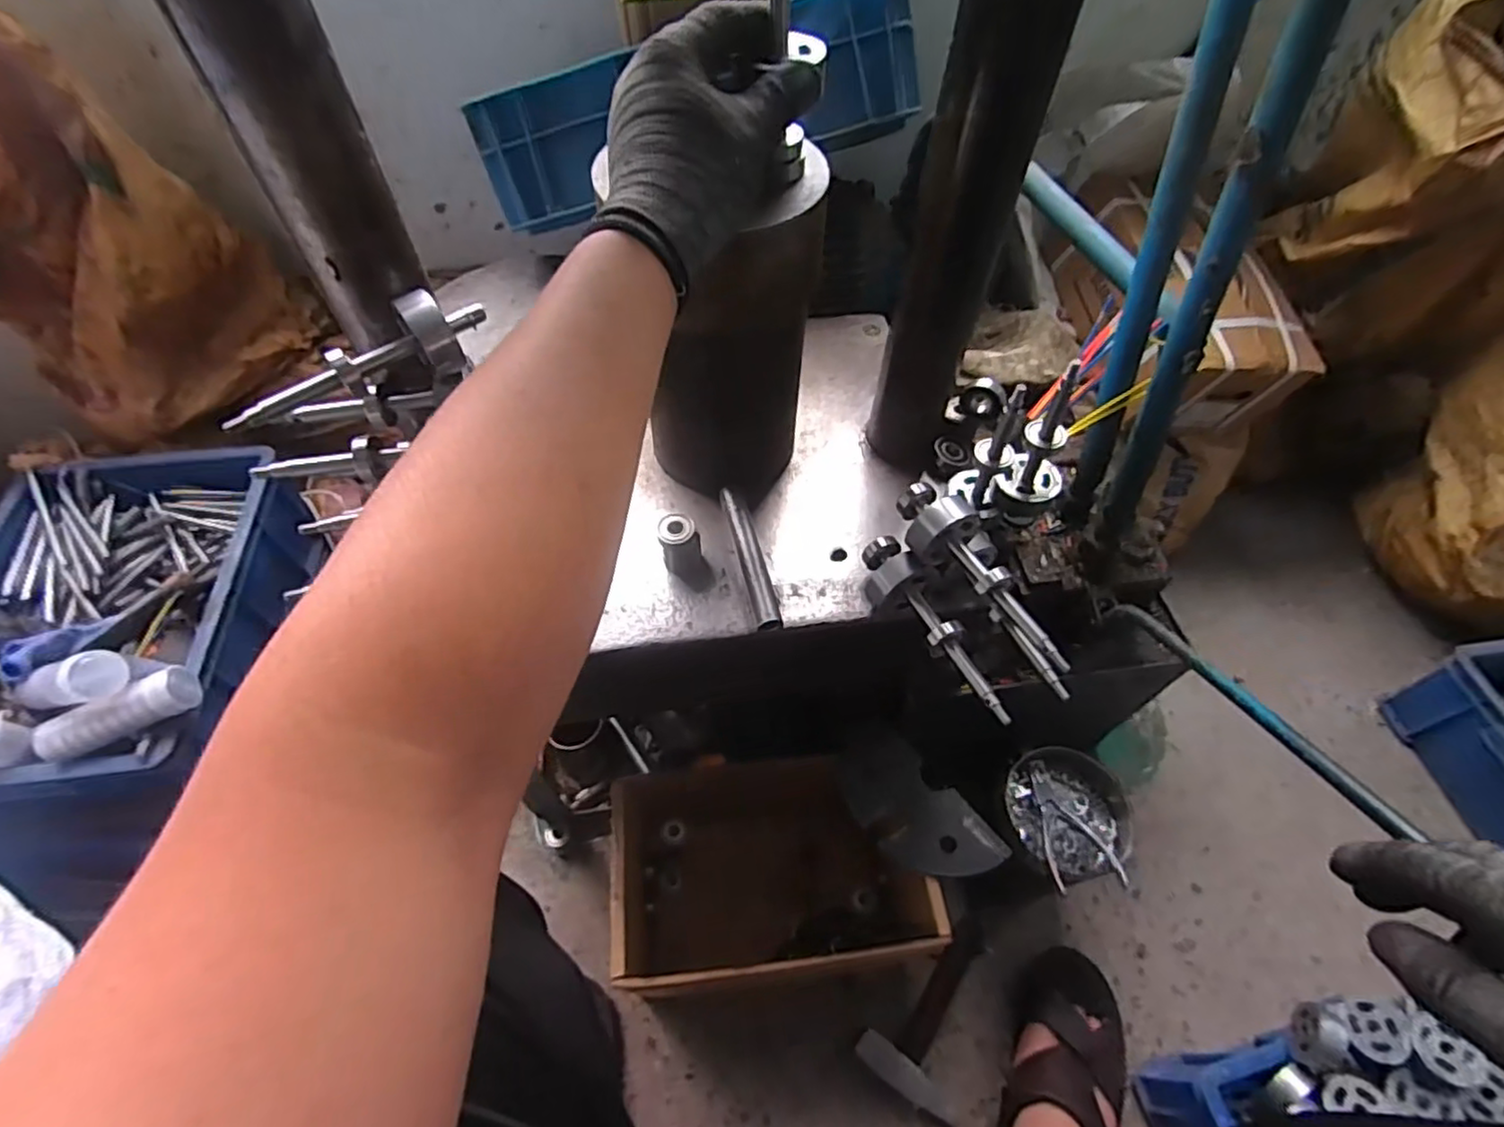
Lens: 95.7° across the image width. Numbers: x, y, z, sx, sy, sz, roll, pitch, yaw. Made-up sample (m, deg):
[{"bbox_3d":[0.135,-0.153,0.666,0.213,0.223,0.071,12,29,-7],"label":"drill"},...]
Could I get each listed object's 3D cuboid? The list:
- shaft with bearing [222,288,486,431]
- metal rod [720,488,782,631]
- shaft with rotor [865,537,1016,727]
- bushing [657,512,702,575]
[{"bbox_3d":[-0.239,-0.127,0.412,0.154,0.035,0.032,-24,59,-17],"label":"shaft with bearing"},{"bbox_3d":[-0.002,-0.008,0.554,0.020,0.014,0.135,-11,56,-9],"label":"metal rod"},{"bbox_3d":[0.131,0.046,0.500,0.045,0.040,0.167,-21,58,-15],"label":"shaft with rotor"},{"bbox_3d":[-0.057,-0.017,0.546,0.032,0.043,0.032,-8,56,-7],"label":"bushing"}]

